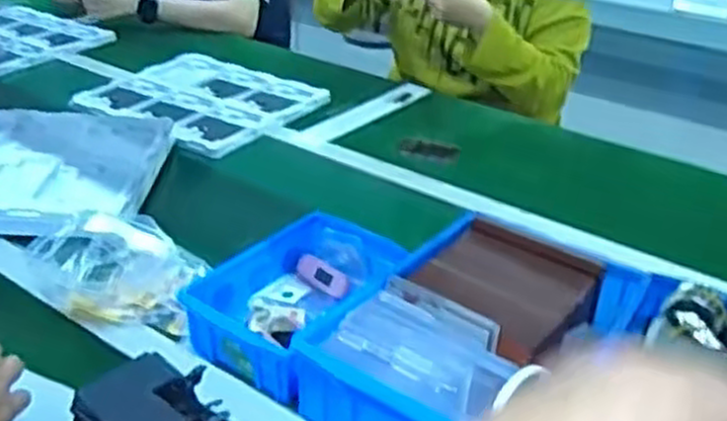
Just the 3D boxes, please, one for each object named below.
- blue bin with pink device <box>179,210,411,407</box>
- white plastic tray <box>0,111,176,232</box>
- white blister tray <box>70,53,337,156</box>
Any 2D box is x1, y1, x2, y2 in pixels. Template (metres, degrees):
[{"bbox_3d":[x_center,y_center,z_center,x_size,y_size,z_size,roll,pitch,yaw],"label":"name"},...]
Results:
[{"bbox_3d":[-0.053,0.077,0.731,0.144,0.065,0.197,22,35,30],"label":"blue bin with pink device"},{"bbox_3d":[-0.430,-0.067,0.970,0.329,0.023,0.337,2,30,-2],"label":"white plastic tray"},{"bbox_3d":[-0.259,-0.178,1.247,0.312,0.030,0.290,18,33,24],"label":"white blister tray"}]

